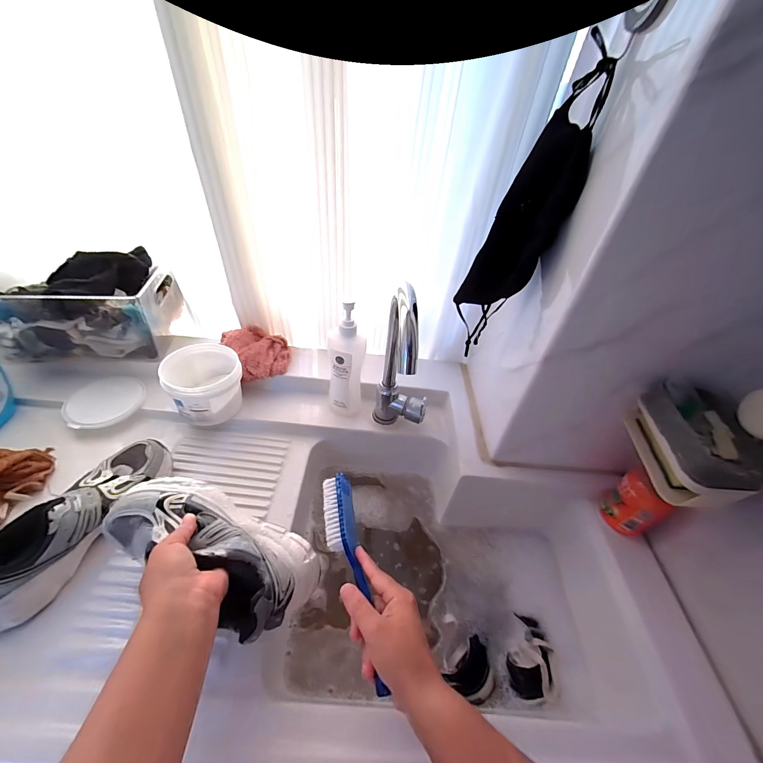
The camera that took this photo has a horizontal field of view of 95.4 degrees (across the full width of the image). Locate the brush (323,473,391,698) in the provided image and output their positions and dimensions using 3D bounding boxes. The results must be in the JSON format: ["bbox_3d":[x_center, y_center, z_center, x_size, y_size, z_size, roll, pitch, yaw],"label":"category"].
[{"bbox_3d":[-0.033,0.214,0.397,0.041,0.028,0.225,-8,48,-15],"label":"brush"}]

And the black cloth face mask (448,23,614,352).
[{"bbox_3d":[0.163,-0.189,0.402,0.087,0.244,0.059,-9,45,-16],"label":"black cloth face mask"}]

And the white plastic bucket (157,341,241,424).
[{"bbox_3d":[-0.311,0.007,0.620,0.120,0.091,0.124,4,43,-3],"label":"white plastic bucket"}]

